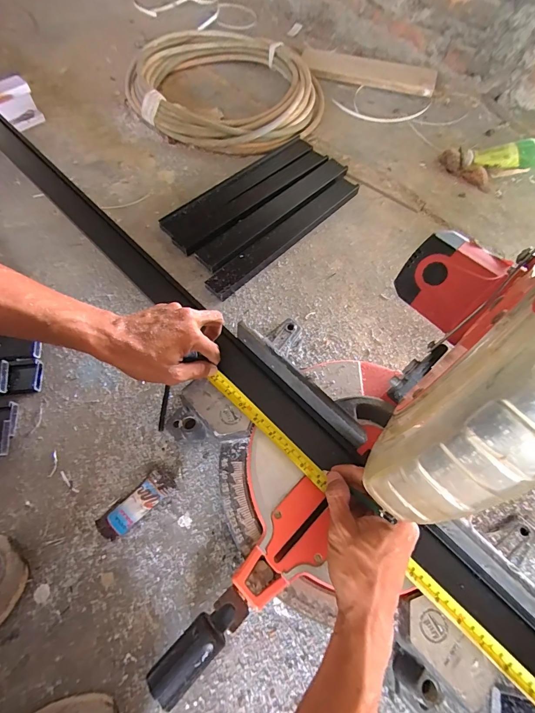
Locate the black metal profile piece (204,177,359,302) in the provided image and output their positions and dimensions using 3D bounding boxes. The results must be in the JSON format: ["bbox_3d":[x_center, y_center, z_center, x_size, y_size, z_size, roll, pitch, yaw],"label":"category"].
[{"bbox_3d":[0.038,-0.236,0.661,0.051,0.021,0.382,42,71,16],"label":"black metal profile piece"}]

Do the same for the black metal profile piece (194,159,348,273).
[{"bbox_3d":[0.017,-0.286,0.676,0.380,0.024,0.058,-42,73,-18],"label":"black metal profile piece"}]

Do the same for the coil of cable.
[{"bbox_3d":[-0.091,-0.656,0.832,0.454,0.065,0.423,1,64,-2],"label":"coil of cable"}]

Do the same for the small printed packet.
[{"bbox_3d":[-0.170,0.192,0.450,0.103,0.015,0.035,-40,72,-17],"label":"small printed packet"}]

